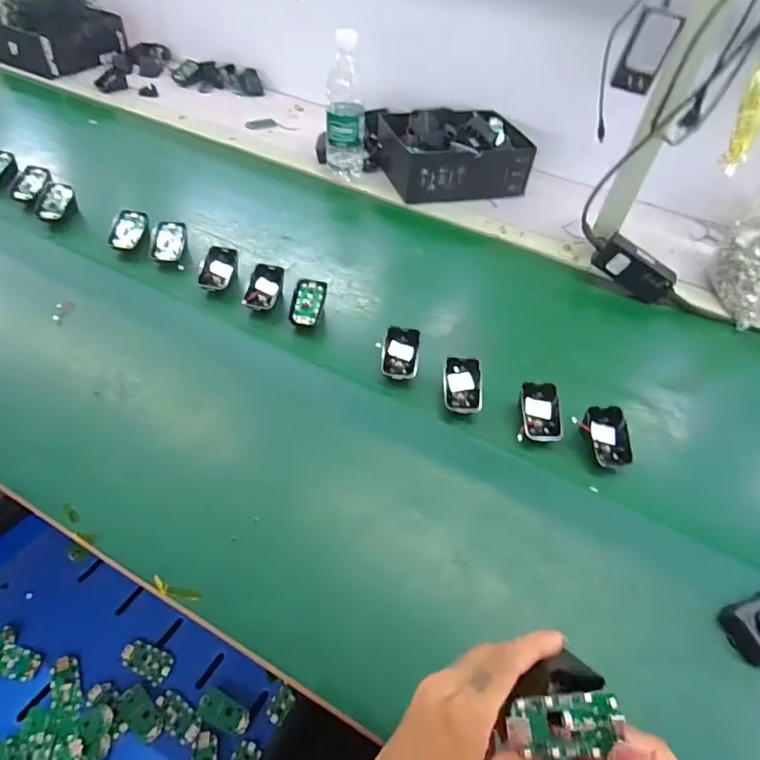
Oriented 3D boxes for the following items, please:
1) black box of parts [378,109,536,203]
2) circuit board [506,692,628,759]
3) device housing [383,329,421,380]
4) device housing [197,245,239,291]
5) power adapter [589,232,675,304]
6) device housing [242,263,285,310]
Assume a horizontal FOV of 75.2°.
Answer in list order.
[{"bbox_3d":[0.141,-0.422,0.914,0.256,0.093,0.181,-9,50,-11],"label":"black box of parts"},{"bbox_3d":[0.104,0.196,0.278,0.062,0.004,0.031,-8,77,5],"label":"circuit board"},{"bbox_3d":[0.026,-0.033,0.619,0.044,0.019,0.066,5,78,3],"label":"device housing"},{"bbox_3d":[-0.227,-0.152,0.697,0.047,0.042,0.060,9,49,6],"label":"device housing"},{"bbox_3d":[0.373,-0.162,0.725,0.114,0.057,0.026,34,53,-8],"label":"power adapter"},{"bbox_3d":[-0.157,-0.121,0.679,0.046,0.040,0.066,7,49,3],"label":"device housing"}]

